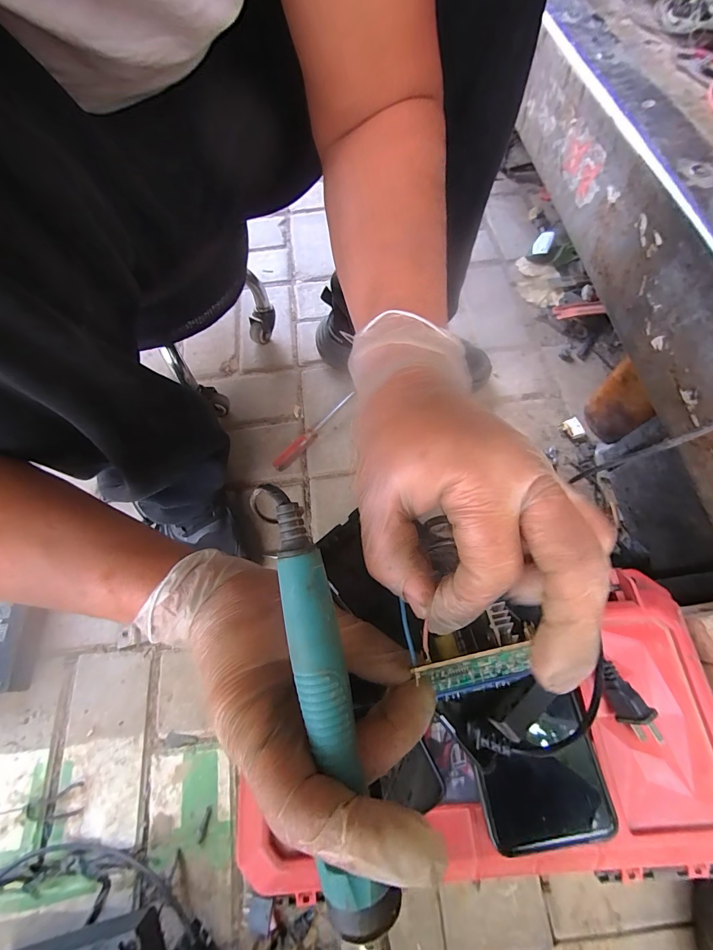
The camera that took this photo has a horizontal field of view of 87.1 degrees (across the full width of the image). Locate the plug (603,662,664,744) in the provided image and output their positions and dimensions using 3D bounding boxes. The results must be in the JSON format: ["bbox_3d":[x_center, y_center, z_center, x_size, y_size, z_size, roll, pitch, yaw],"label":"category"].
[{"bbox_3d":[0.188,0.158,0.262,0.017,0.019,0.052,-23,68,-8],"label":"plug"}]

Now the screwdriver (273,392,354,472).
[{"bbox_3d":[-0.064,-0.065,0.560,0.025,0.018,0.156,40,73,17],"label":"screwdriver"}]

